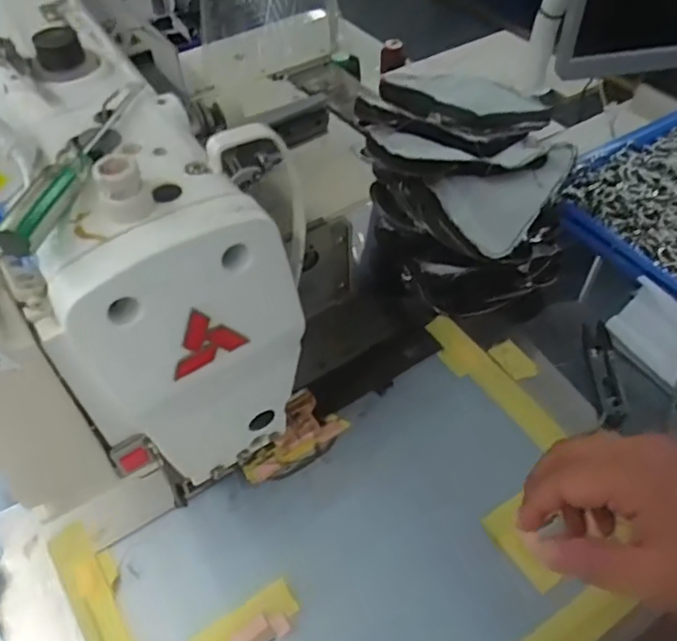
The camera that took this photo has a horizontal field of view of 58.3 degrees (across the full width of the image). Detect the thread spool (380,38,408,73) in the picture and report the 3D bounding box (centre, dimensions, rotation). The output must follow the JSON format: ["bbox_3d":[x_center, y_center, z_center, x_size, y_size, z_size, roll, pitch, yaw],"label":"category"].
[{"bbox_3d":[0.089,-0.420,0.969,0.043,0.047,0.036,2,50,2],"label":"thread spool"}]

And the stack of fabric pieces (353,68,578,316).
[{"bbox_3d":[0.107,-0.128,0.557,0.159,0.140,0.233,-12,51,-10],"label":"stack of fabric pieces"}]

